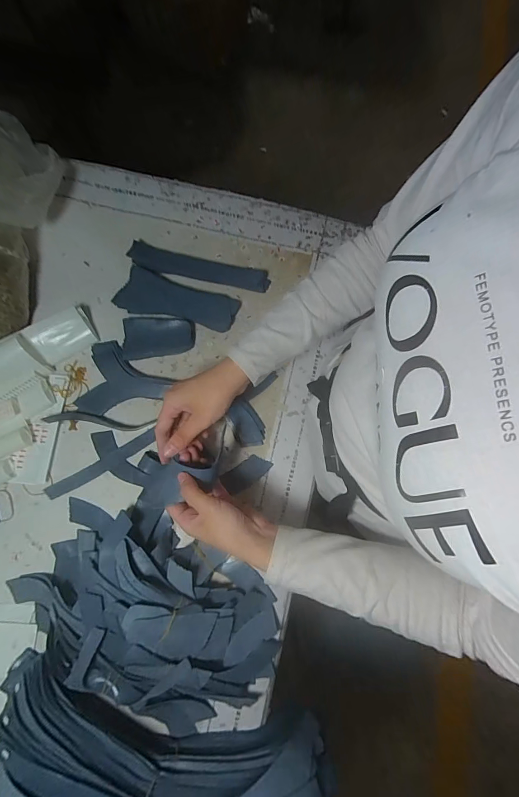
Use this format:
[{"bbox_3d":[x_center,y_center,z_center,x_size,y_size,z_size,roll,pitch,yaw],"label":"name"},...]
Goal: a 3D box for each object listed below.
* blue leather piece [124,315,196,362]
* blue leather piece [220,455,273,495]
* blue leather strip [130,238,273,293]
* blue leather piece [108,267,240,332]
[{"bbox_3d":[-0.143,-0.092,0.486,0.099,0.018,0.063,-9,79,-2],"label":"blue leather piece"},{"bbox_3d":[-0.016,0.097,0.458,0.064,0.004,0.031,-33,81,-6],"label":"blue leather piece"},{"bbox_3d":[-0.086,-0.192,0.506,0.200,0.017,0.034,11,79,2],"label":"blue leather strip"},{"bbox_3d":[-0.116,-0.139,0.497,0.169,0.018,0.060,17,80,3],"label":"blue leather piece"}]

